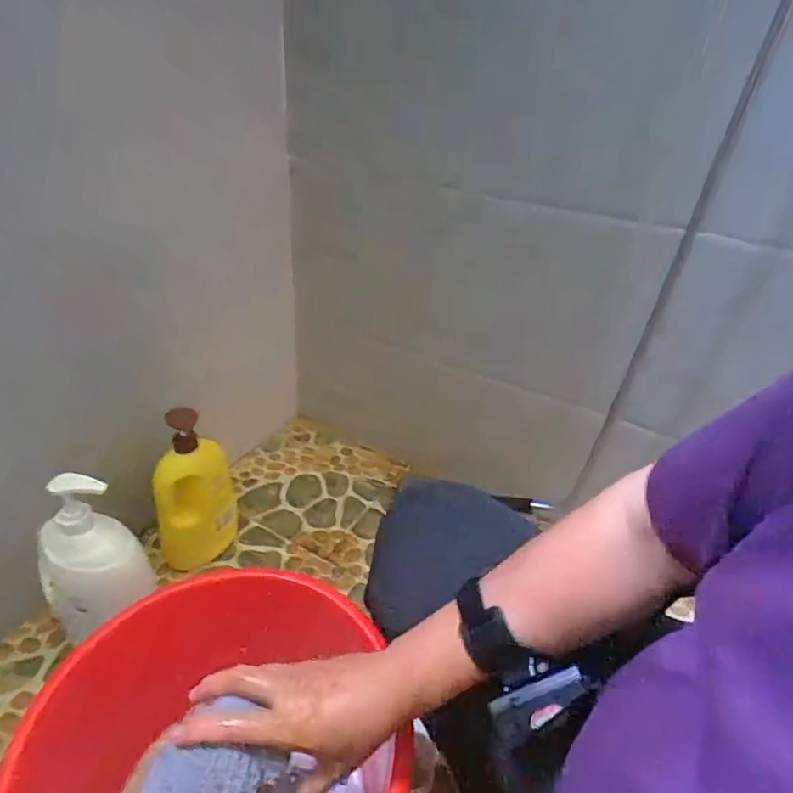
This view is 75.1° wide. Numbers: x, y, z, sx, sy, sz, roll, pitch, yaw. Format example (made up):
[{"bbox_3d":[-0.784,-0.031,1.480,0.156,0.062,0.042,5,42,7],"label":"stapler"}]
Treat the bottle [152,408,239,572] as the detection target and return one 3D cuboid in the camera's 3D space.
[{"bbox_3d":[-0.325,0.141,0.818,0.114,0.268,0.094,-6,36,-16],"label":"bottle"}]

